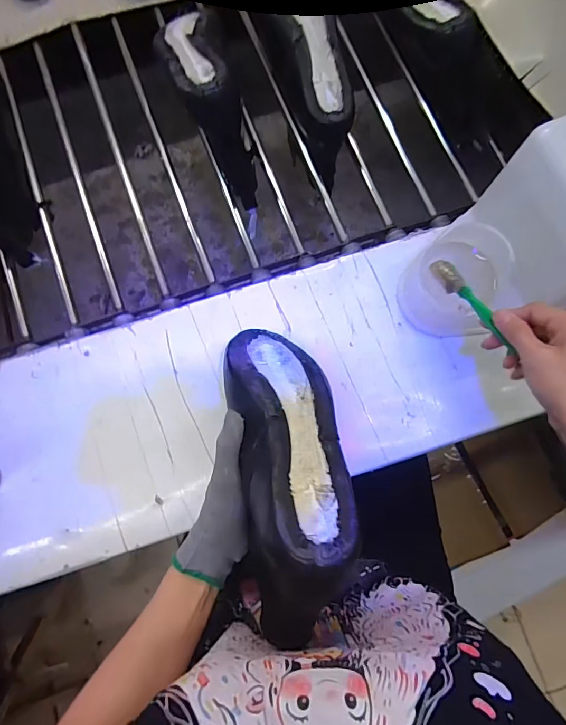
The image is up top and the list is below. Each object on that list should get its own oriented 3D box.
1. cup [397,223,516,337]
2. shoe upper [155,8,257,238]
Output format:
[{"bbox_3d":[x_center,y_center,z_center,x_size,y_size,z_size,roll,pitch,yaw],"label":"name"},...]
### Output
[{"bbox_3d":[0.182,-0.078,0.433,0.113,0.071,0.096,36,81,8],"label":"cup"},{"bbox_3d":[-0.089,-0.306,0.493,0.074,0.110,0.250,-13,77,-2],"label":"shoe upper"}]

